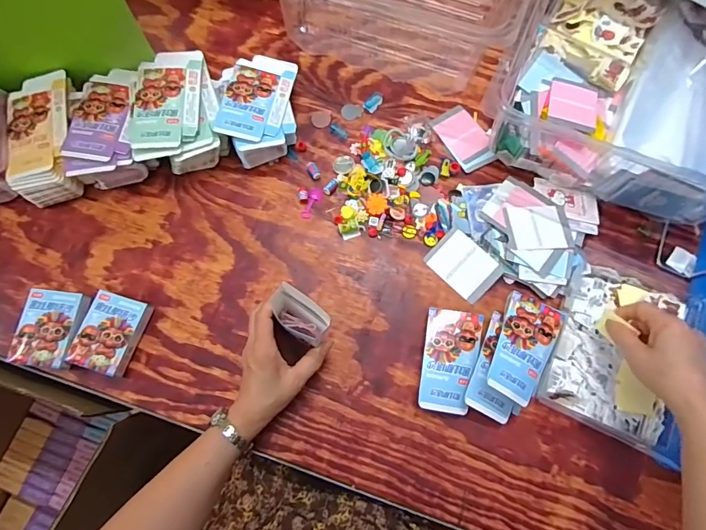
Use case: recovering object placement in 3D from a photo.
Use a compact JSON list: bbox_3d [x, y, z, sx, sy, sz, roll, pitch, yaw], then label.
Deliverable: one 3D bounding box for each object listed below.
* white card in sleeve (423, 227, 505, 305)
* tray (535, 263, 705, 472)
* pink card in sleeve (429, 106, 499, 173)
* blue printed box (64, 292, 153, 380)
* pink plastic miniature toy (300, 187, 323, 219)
[{"bbox_3d":[0.148,-0.001,0.570,0.088,0.004,0.065,44,87,13],"label":"white card in sleeve"},{"bbox_3d":[0.325,0.104,0.520,0.168,0.050,0.198,26,74,7],"label":"tray"},{"bbox_3d":[0.164,-0.187,0.632,0.066,0.014,0.103,-29,72,-9],"label":"pink card in sleeve"},{"bbox_3d":[-0.299,0.085,0.529,0.067,0.027,0.091,18,73,5],"label":"blue printed box"},{"bbox_3d":[-0.058,-0.087,0.597,0.019,0.004,0.048,21,74,5],"label":"pink plastic miniature toy"}]

